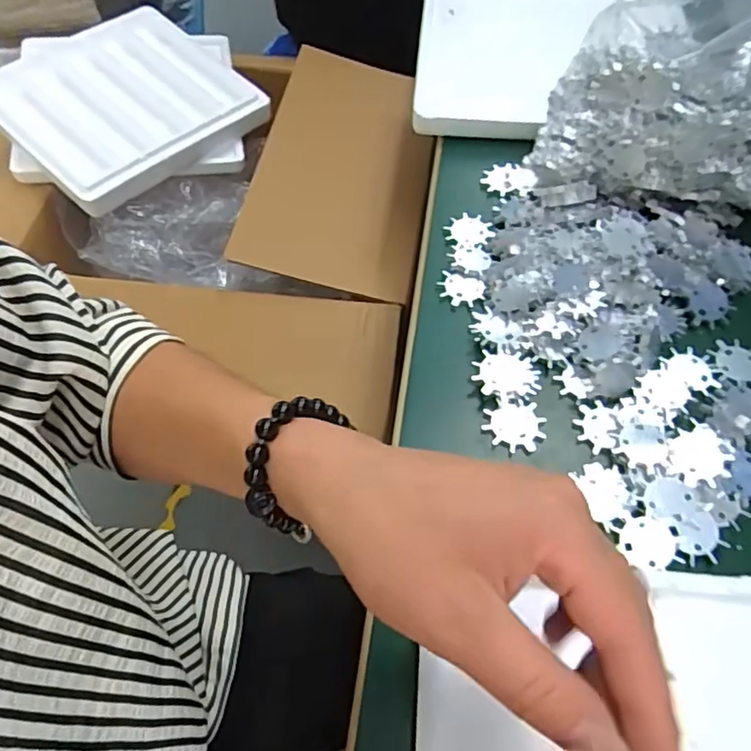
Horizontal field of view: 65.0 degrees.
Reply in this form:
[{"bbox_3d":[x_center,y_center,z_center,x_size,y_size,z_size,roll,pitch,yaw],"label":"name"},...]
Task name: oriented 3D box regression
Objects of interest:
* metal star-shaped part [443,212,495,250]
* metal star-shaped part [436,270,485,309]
[{"bbox_3d":[0.077,-0.120,0.491,0.036,0.006,0.037,-35,64,-19],"label":"metal star-shaped part"},{"bbox_3d":[0.067,-0.067,0.458,0.036,0.007,0.025,14,60,10],"label":"metal star-shaped part"}]

